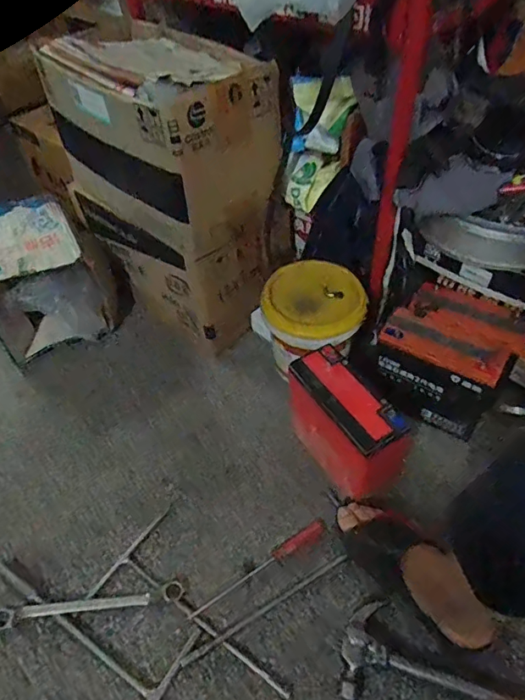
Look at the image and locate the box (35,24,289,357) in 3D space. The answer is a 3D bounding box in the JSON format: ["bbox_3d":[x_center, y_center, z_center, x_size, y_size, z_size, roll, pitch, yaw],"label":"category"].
[{"bbox_3d":[-0.162,-0.313,0.927,0.275,0.434,0.417,-33,54,-24],"label":"box"}]

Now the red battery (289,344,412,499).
[{"bbox_3d":[0.117,0.116,0.755,0.070,0.183,0.176,-24,51,-18],"label":"red battery"}]

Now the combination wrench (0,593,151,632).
[{"bbox_3d":[-0.260,0.354,0.665,0.210,0.006,0.027,-5,47,-2],"label":"combination wrench"}]

